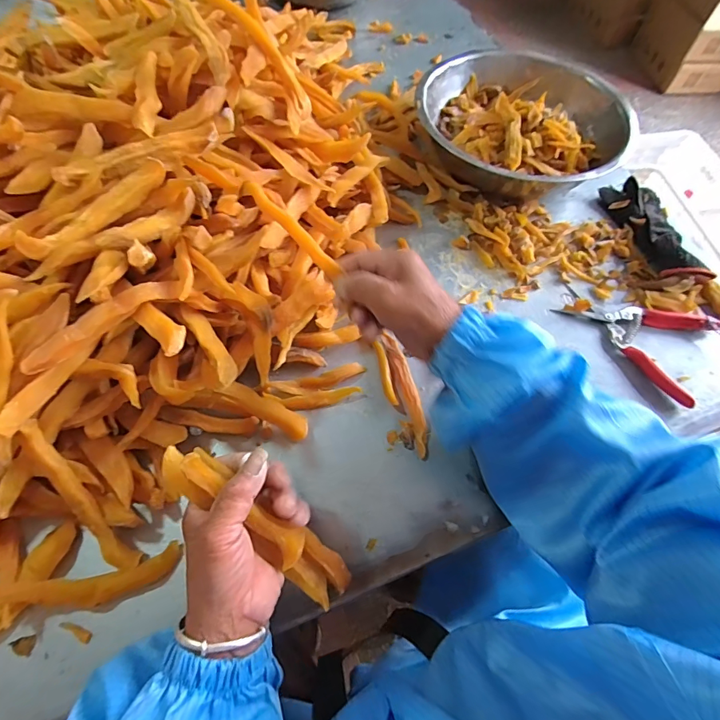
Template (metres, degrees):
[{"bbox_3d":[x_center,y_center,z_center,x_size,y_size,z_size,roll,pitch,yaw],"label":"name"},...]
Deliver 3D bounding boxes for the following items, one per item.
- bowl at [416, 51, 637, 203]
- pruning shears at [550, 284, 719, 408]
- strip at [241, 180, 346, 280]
[{"bbox_3d":[0.222,-0.331,0.586,0.267,0.084,0.278,1,64,-1],"label":"bowl"},{"bbox_3d":[0.344,-0.048,0.490,0.129,0.025,0.174,-40,71,-19],"label":"pruning shears"},{"bbox_3d":[-0.063,-0.119,0.368,0.120,0.016,0.011,46,70,4],"label":"strip"}]

